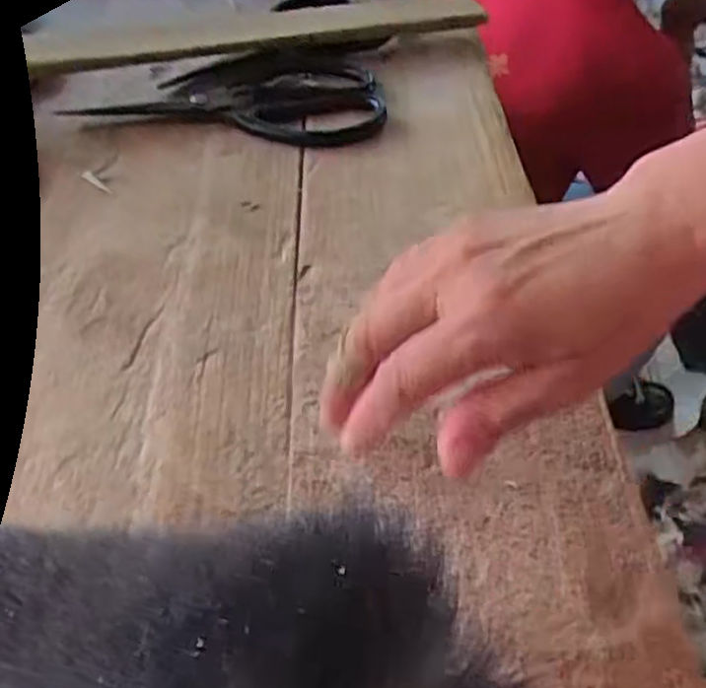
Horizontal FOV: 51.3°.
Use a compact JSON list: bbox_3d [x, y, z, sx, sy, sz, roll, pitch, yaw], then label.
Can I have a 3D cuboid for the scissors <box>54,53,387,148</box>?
[{"bbox_3d":[-0.086,-0.176,0.521,0.209,0.024,0.094,-1,45,-4],"label":"scissors"}]

